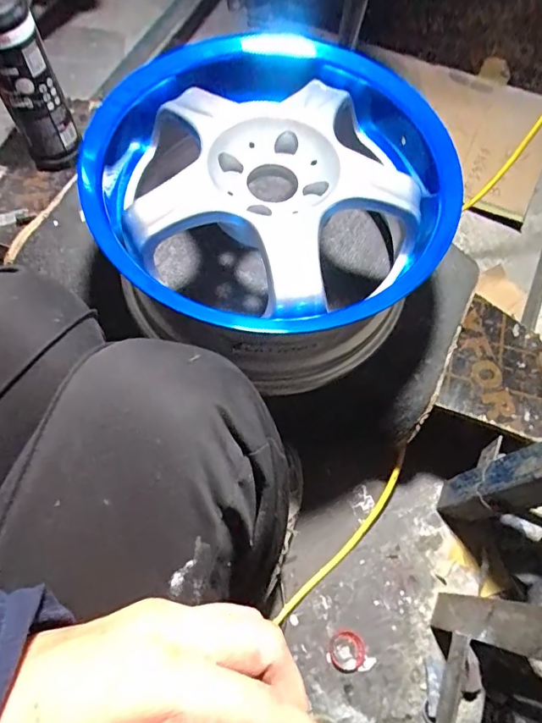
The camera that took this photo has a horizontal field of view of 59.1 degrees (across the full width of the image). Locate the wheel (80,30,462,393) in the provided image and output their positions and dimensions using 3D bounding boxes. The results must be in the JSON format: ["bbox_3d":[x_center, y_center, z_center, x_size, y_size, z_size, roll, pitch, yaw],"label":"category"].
[{"bbox_3d":[0.002,-0.180,0.596,0.385,0.191,0.385,1,67,-3],"label":"wheel"}]

